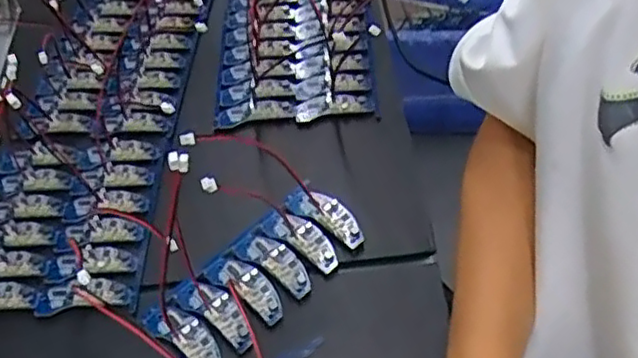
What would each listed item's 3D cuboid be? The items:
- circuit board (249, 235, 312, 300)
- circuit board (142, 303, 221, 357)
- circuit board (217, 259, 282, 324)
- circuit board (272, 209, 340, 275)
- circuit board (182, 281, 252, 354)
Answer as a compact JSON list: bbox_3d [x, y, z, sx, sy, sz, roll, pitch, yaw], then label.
[{"bbox_3d":[-0.027,0.059,0.464,0.021,0.006,0.057,-38,58,-22],"label":"circuit board"},{"bbox_3d":[-0.088,0.102,0.435,0.068,0.009,0.026,30,60,25],"label":"circuit board"},{"bbox_3d":[-0.046,0.073,0.452,0.057,0.008,0.022,35,62,28],"label":"circuit board"},{"bbox_3d":[-0.009,0.042,0.474,0.059,0.008,0.021,35,62,28],"label":"circuit board"},{"bbox_3d":[-0.067,0.087,0.443,0.062,0.010,0.022,35,62,28],"label":"circuit board"}]

